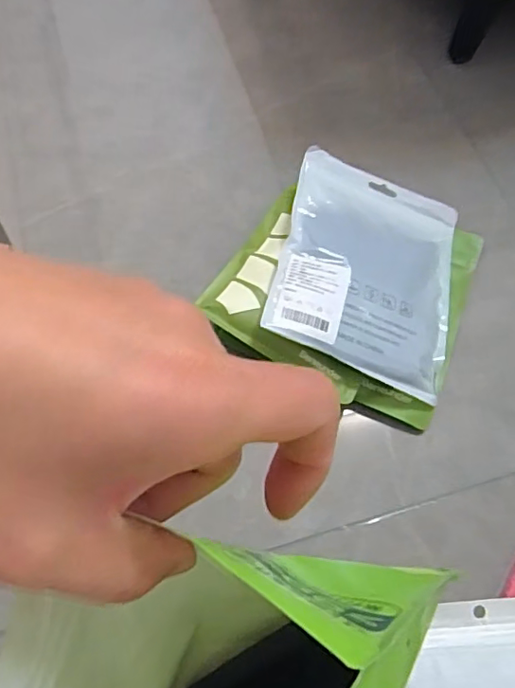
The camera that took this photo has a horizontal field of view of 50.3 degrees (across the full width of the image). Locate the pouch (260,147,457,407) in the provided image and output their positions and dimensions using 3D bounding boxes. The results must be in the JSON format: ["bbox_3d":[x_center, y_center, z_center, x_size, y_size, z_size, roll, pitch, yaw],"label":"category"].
[{"bbox_3d":[0.099,-0.071,0.476,0.160,0.015,0.211,22,56,-11],"label":"pouch"}]

